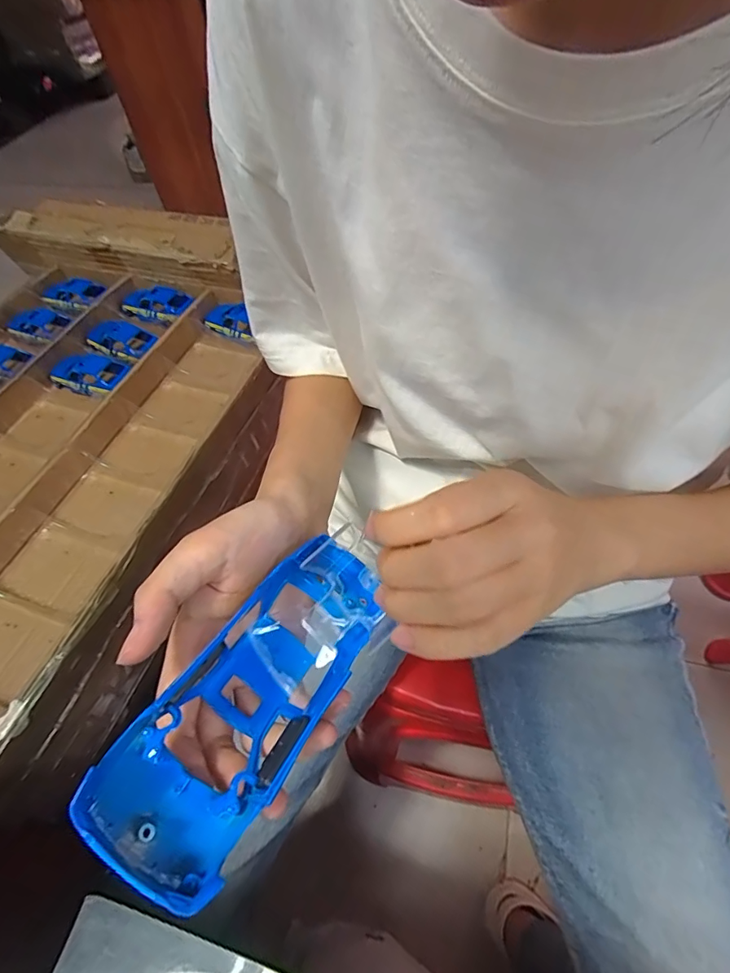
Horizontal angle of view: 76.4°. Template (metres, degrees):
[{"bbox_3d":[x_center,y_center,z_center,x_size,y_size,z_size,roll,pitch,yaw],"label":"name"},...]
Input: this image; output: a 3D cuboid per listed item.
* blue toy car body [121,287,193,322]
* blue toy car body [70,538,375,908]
[{"bbox_3d":[-0.320,-0.280,0.716,0.111,0.026,0.058,20,60,17],"label":"blue toy car body"},{"bbox_3d":[-0.043,0.081,0.196,0.059,0.030,0.144,22,45,18],"label":"blue toy car body"}]

